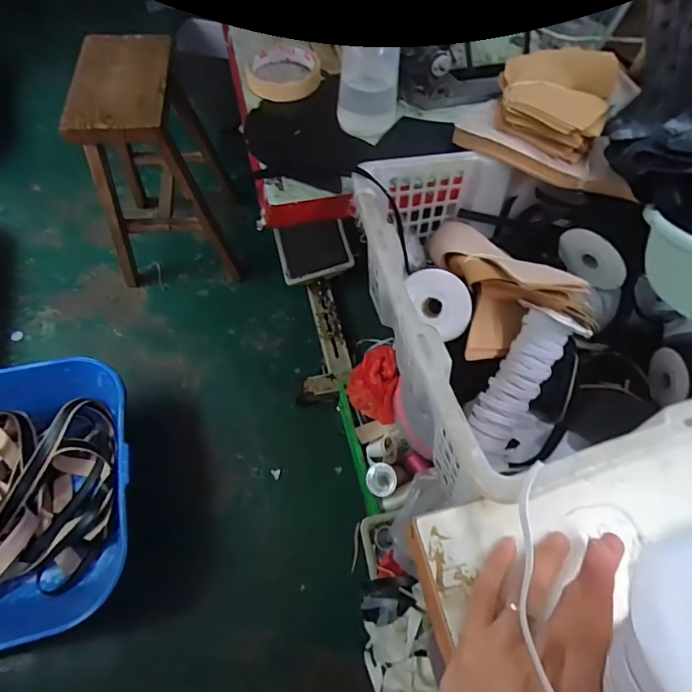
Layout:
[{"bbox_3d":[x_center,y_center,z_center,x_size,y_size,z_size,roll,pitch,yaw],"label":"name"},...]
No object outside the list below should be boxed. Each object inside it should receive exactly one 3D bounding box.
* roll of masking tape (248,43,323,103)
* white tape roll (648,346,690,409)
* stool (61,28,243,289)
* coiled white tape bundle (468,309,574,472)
[{"bbox_3d":[-0.073,-0.331,0.550,0.086,0.024,0.086,-4,62,-4],"label":"roll of masking tape"},{"bbox_3d":[0.340,0.033,0.480,0.008,0.060,0.059,2,62,-1],"label":"white tape roll"},{"bbox_3d":[-0.446,-0.410,1.071,0.285,0.494,0.302,-5,63,-5],"label":"stool"},{"bbox_3d":[0.153,0.038,0.415,0.048,0.148,0.050,21,20,9],"label":"coiled white tape bundle"}]

